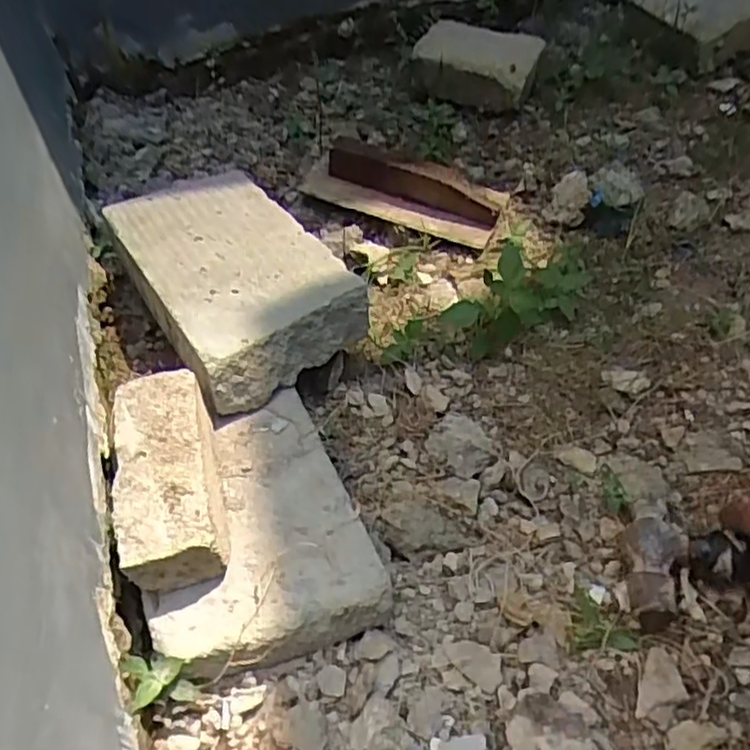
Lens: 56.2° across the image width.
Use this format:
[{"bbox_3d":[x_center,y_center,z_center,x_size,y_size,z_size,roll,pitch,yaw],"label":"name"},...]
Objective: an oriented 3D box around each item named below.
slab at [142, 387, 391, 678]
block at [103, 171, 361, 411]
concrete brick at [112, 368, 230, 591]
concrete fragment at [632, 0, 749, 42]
[{"bbox_3d":[-0.118,0.153,0.665,0.194,0.075,0.243,-20,49,-13],"label":"slab"},{"bbox_3d":[-0.177,-0.134,0.852,0.207,0.086,0.400,-28,50,-15],"label":"block"},{"bbox_3d":[-0.183,0.095,0.635,0.083,0.081,0.197,-18,48,-6],"label":"concrete brick"},{"bbox_3d":[0.545,-0.622,1.161,0.181,0.053,0.167,-34,52,-20],"label":"concrete fragment"}]

